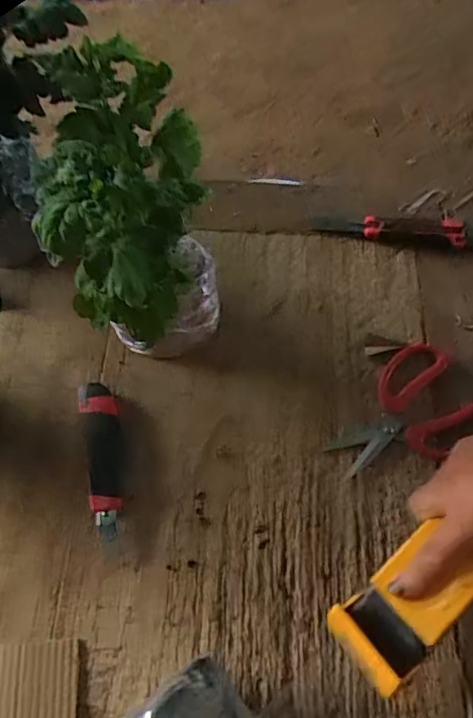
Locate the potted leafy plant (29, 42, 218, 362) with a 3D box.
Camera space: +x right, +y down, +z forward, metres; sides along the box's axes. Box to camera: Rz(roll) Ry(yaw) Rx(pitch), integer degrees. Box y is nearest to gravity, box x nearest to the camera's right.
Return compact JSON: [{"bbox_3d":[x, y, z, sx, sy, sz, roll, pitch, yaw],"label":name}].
[{"bbox_3d":[-0.090,-0.102,0.530,0.136,0.280,0.221,-7,63,-7],"label":"potted leafy plant"}]

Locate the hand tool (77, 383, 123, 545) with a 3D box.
[{"bbox_3d":[-0.136,0.100,0.574,0.037,0.016,0.160,-10,66,-8],"label":"hand tool"}]

